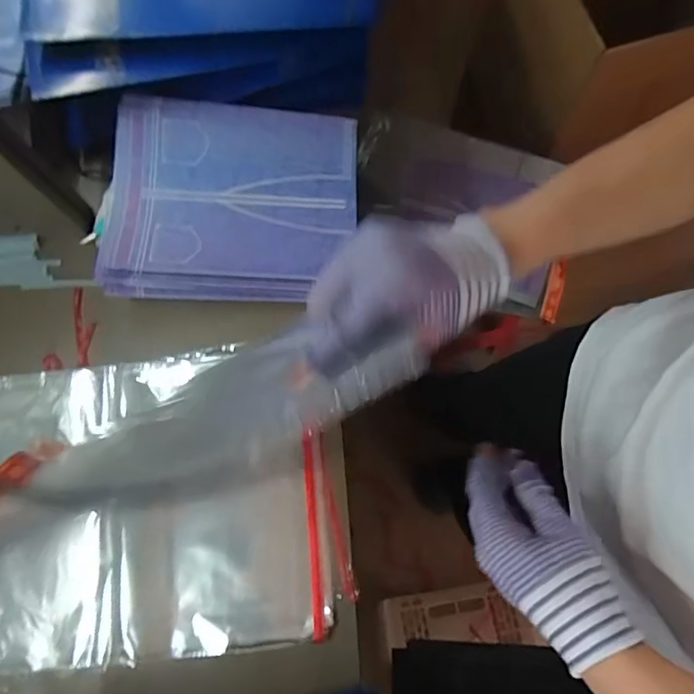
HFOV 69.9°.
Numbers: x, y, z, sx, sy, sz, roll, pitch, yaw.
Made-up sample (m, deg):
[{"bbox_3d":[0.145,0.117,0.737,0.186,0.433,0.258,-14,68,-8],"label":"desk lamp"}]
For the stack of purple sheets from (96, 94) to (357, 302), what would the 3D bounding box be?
[{"bbox_3d":[-0.135,-0.176,0.594,0.284,0.031,0.239,2,75,-7],"label":"stack of purple sheets"}]

